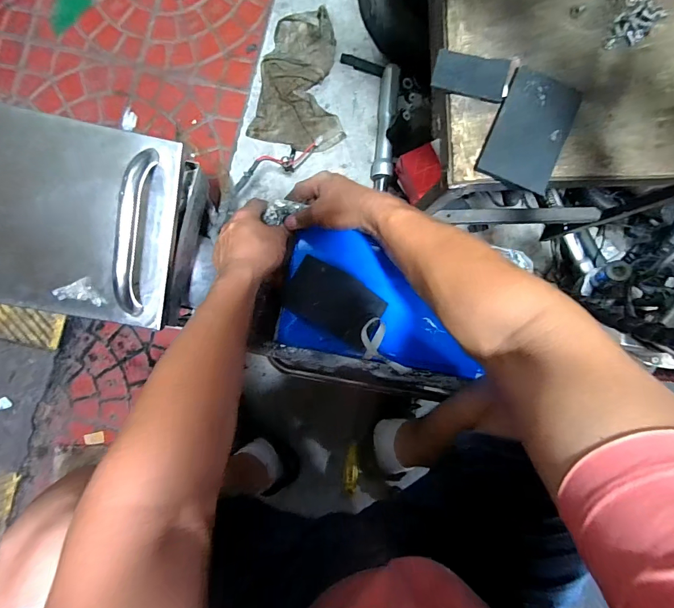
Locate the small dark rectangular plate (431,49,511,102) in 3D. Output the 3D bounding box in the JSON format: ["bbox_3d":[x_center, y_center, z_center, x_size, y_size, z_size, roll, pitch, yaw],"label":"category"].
[{"bbox_3d":[0.148,-0.255,0.401,0.079,0.005,0.039,12,106,0],"label":"small dark rectangular plate"}]

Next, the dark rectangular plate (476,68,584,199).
[{"bbox_3d":[0.215,-0.192,0.400,0.081,0.004,0.121,23,92,0],"label":"dark rectangular plate"}]

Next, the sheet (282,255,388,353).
[{"bbox_3d":[-0.004,-0.004,0.498,0.131,0.012,0.083,30,94,3],"label":"sheet"}]

